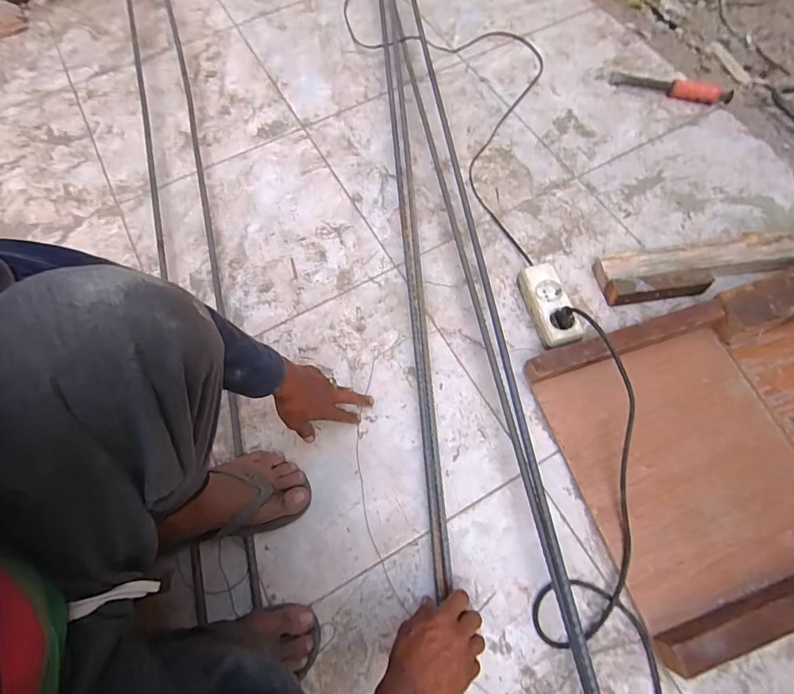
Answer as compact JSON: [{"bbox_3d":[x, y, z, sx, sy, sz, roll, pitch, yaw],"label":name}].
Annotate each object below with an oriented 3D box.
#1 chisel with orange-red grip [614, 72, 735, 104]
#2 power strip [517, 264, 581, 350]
[{"bbox_3d":[0.571,-0.544,0.898,0.235,0.024,0.042,19,69,10],"label":"chisel with orange-red grip"},{"bbox_3d":[0.245,-0.062,0.699,0.062,0.047,0.141,-12,67,-3],"label":"power strip"}]

